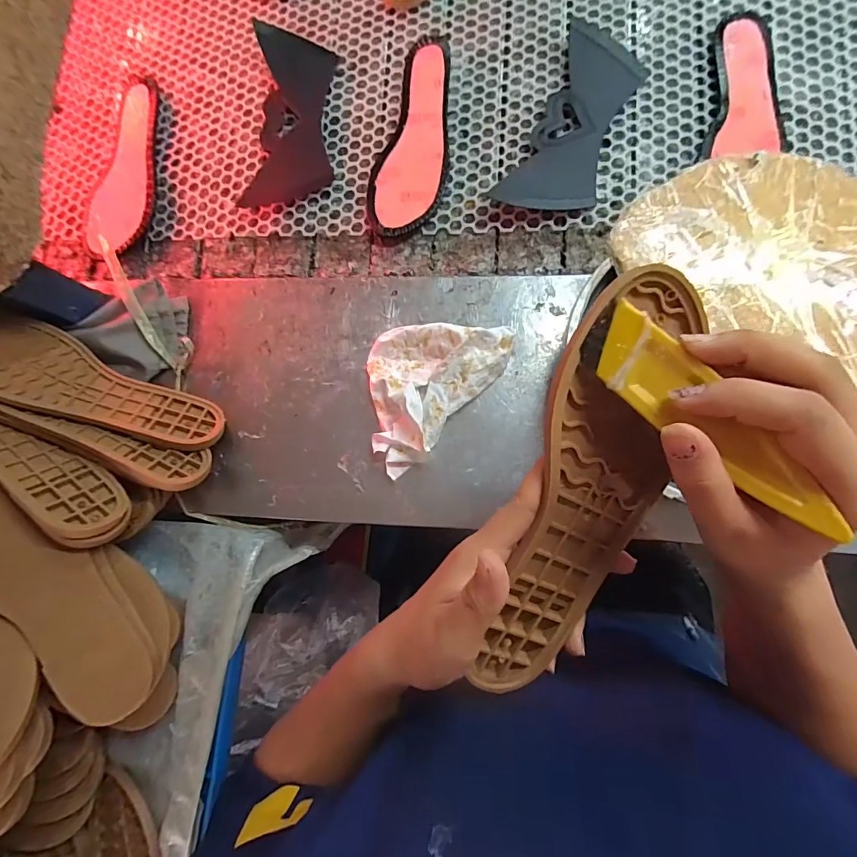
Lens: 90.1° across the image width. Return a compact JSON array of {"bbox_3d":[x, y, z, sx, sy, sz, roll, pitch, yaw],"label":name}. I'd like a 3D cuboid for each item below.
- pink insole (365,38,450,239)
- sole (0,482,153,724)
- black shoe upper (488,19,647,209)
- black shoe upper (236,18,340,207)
[{"bbox_3d":[-0.014,-0.315,0.456,0.078,0.013,0.232,8,84,8],"label":"pink insole"},{"bbox_3d":[-0.300,0.120,0.323,0.231,0.021,0.078,38,70,1],"label":"sole"},{"bbox_3d":[0.149,-0.316,0.437,0.095,0.013,0.203,20,86,9],"label":"black shoe upper"},{"bbox_3d":[-0.150,-0.344,0.472,0.094,0.018,0.201,5,84,7],"label":"black shoe upper"}]

